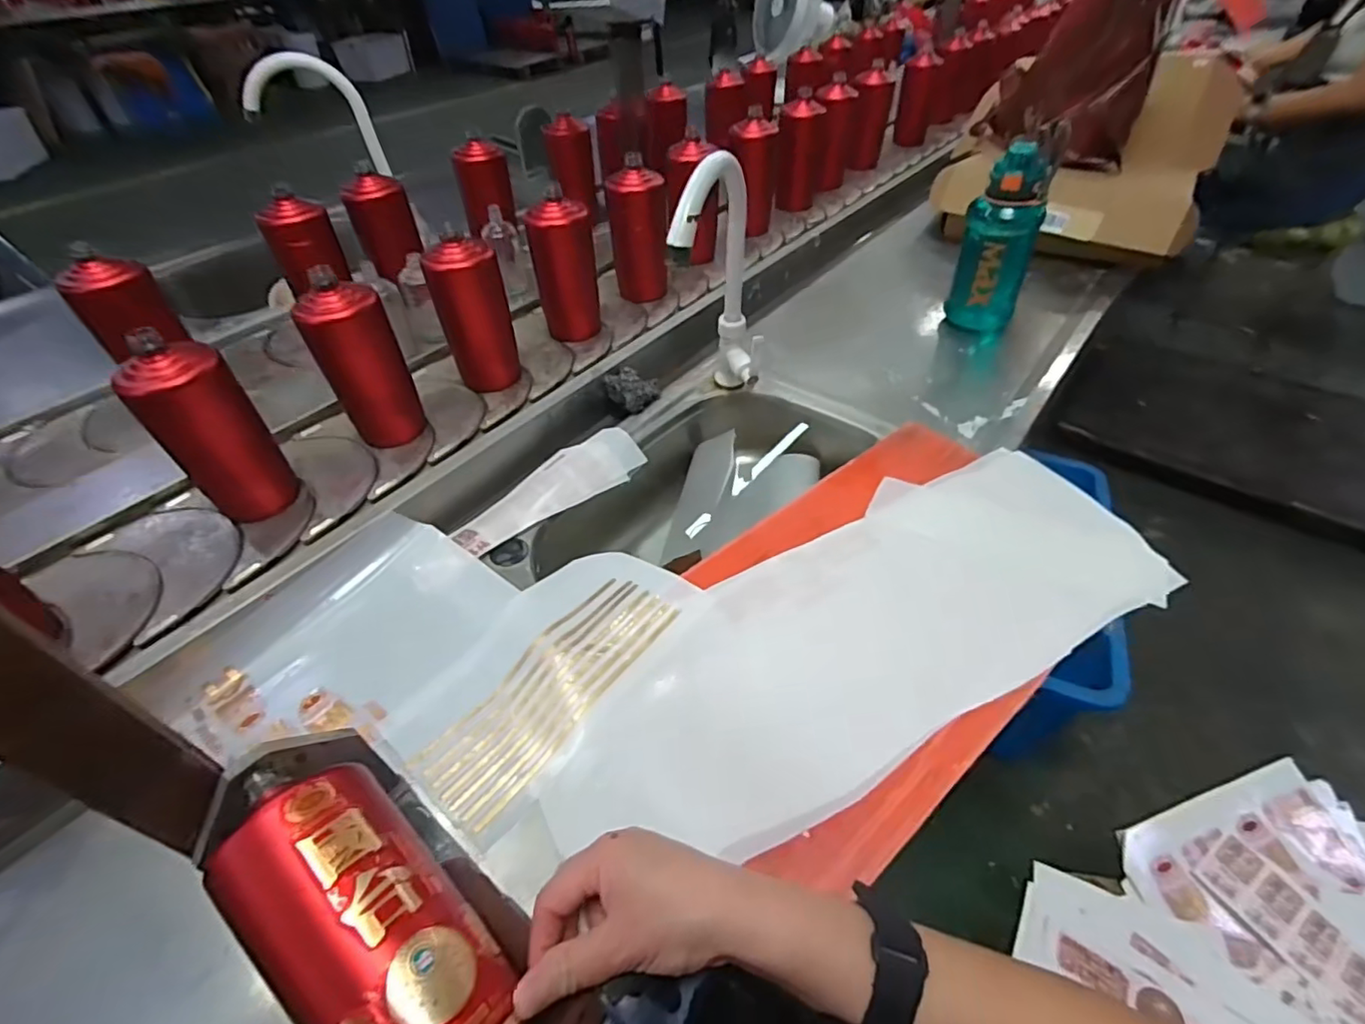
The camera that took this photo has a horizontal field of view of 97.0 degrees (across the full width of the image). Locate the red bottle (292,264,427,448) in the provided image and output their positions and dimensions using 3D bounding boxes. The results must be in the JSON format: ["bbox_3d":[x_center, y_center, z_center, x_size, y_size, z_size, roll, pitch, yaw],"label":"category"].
[{"bbox_3d":[-0.347,-0.154,0.658,0.073,0.180,0.064,-5,47,-3],"label":"red bottle"}]

